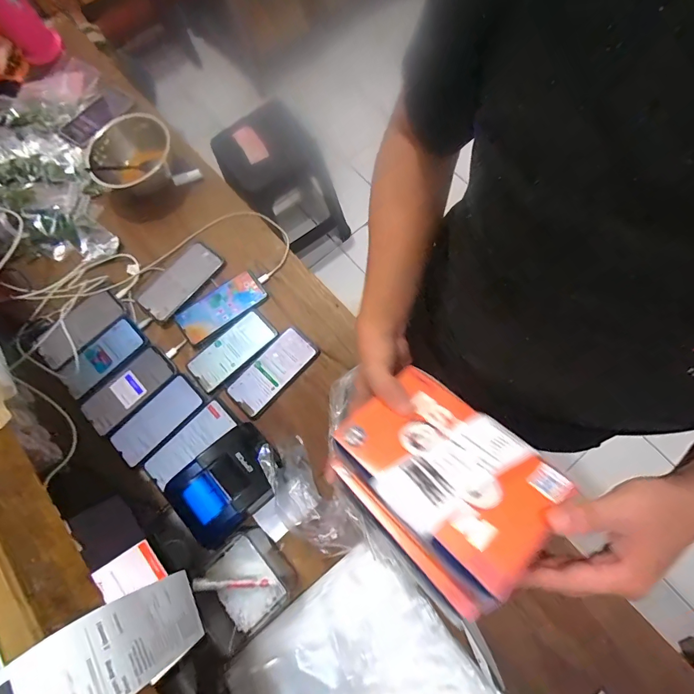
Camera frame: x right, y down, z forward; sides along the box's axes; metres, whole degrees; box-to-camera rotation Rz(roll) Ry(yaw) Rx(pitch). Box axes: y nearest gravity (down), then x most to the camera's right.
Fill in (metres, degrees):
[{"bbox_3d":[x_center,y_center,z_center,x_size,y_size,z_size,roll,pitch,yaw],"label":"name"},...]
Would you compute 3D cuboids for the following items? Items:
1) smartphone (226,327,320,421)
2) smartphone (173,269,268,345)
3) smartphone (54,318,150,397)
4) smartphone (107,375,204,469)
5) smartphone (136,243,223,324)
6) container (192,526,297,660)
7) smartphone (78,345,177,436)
[{"bbox_3d":[-0.129,0.042,0.672,0.076,0.016,0.161,42,81,15],"label":"smartphone"},{"bbox_3d":[-0.231,-0.076,0.713,0.162,0.010,0.073,-35,74,-5],"label":"smartphone"},{"bbox_3d":[-0.446,0.016,0.699,0.159,0.006,0.078,-41,74,-7],"label":"smartphone"},{"bbox_3d":[-0.326,0.125,0.666,0.161,0.007,0.073,-44,77,-7],"label":"smartphone"},{"bbox_3d":[-0.317,-0.126,0.731,0.082,0.007,0.163,39,78,18],"label":"smartphone"},{"bbox_3d":[-0.150,0.346,0.558,0.124,0.055,0.119,-41,74,-7],"label":"container"},{"bbox_3d":[-0.383,0.071,0.677,0.161,0.015,0.077,-43,75,-7],"label":"smartphone"}]

